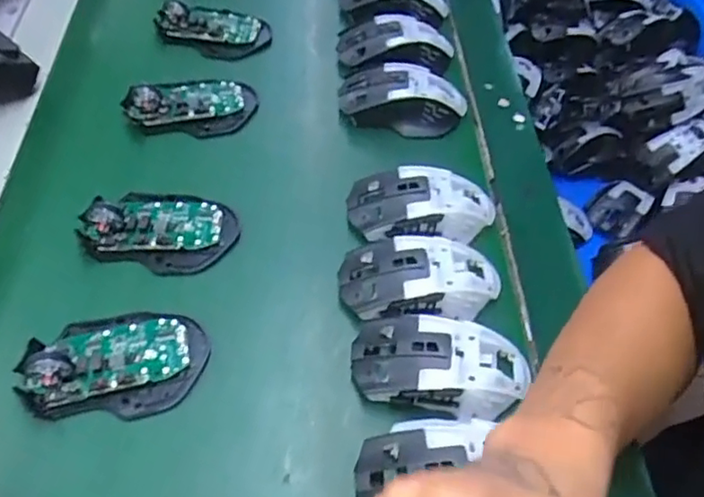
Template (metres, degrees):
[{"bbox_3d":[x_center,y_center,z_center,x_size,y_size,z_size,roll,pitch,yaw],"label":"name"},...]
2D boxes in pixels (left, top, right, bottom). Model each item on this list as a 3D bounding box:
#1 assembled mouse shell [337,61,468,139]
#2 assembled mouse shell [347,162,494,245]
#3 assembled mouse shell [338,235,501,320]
[{"bbox_3d":[0.047,-0.139,0.552,0.118,0.038,0.064,9,53,3],"label":"assembled mouse shell"},{"bbox_3d":[0.055,-0.034,0.473,0.116,0.036,0.062,6,53,0],"label":"assembled mouse shell"},{"bbox_3d":[0.050,0.019,0.427,0.117,0.029,0.062,-2,54,-5],"label":"assembled mouse shell"}]

